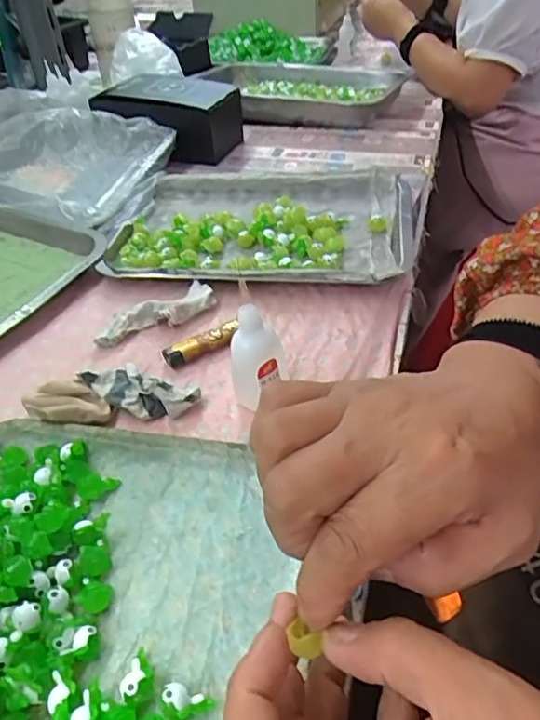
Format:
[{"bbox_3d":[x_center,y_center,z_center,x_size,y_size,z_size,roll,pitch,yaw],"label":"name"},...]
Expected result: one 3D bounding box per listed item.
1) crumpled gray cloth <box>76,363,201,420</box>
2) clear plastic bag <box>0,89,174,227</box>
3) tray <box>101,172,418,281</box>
[{"bbox_3d":[-0.100,0.023,0.427,0.087,0.022,0.035,14,46,18],"label":"crumpled gray cloth"},{"bbox_3d":[-0.276,-0.232,0.647,0.313,0.045,0.178,15,67,11],"label":"clear plastic bag"},{"bbox_3d":[-0.005,-0.140,0.593,0.293,0.030,0.205,3,43,7],"label":"tray"}]

